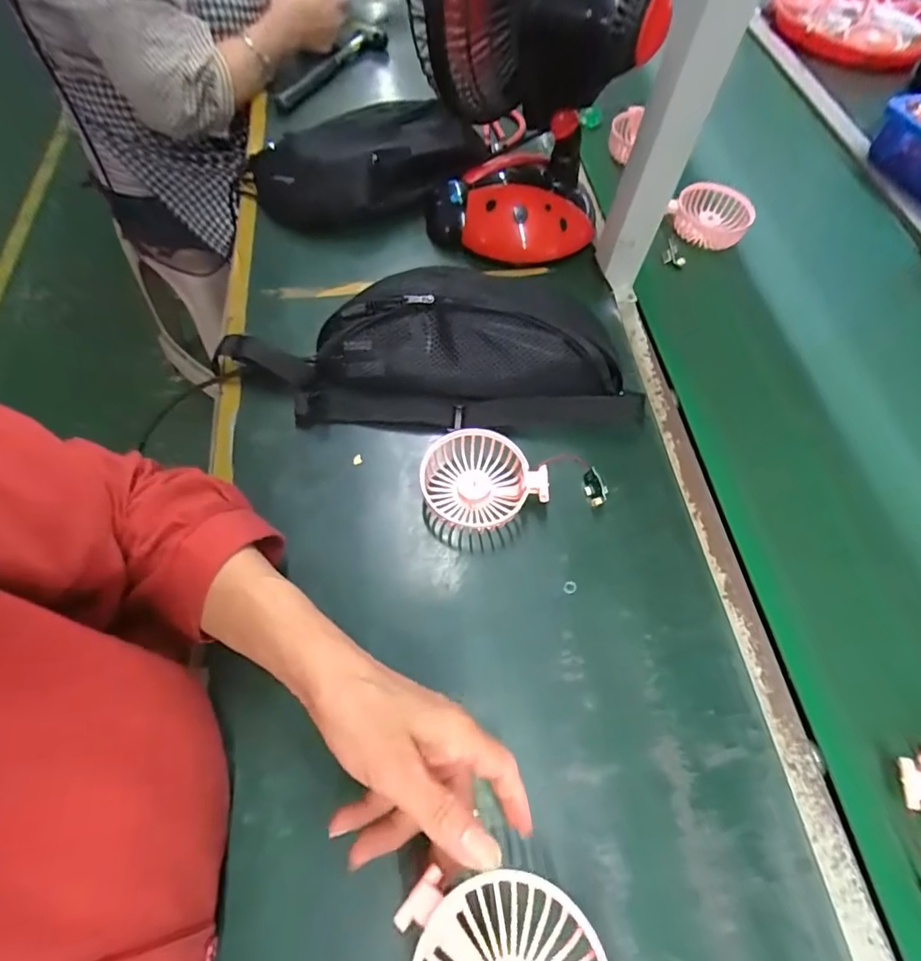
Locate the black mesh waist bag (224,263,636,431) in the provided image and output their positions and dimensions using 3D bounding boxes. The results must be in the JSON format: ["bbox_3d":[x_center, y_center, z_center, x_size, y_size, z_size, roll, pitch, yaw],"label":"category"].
[{"bbox_3d":[-0.031,-0.115,0.463,0.384,0.071,0.120,3,66,2],"label":"black mesh waist bag"}]

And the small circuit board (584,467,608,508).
[{"bbox_3d":[0.117,0.006,0.437,0.014,0.018,0.030,-12,66,-4],"label":"small circuit board"}]

